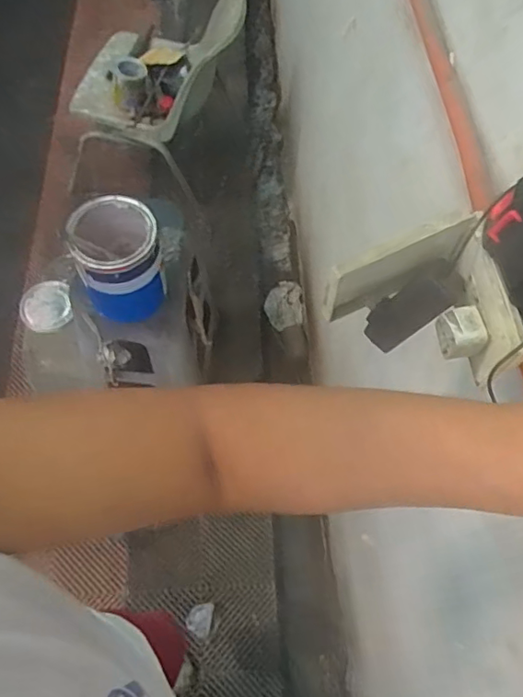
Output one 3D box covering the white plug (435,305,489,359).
[{"bbox_3d":[0.167,-0.012,0.457,0.031,0.029,0.034,-9,63,-7],"label":"white plug"}]

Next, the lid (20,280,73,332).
[{"bbox_3d":[-0.588,-0.114,1.486,0.143,0.029,0.136,-1,78,4],"label":"lid"}]

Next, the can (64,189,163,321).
[{"bbox_3d":[-0.283,-0.175,1.109,0.160,0.224,0.167,-8,63,-7],"label":"can"}]

